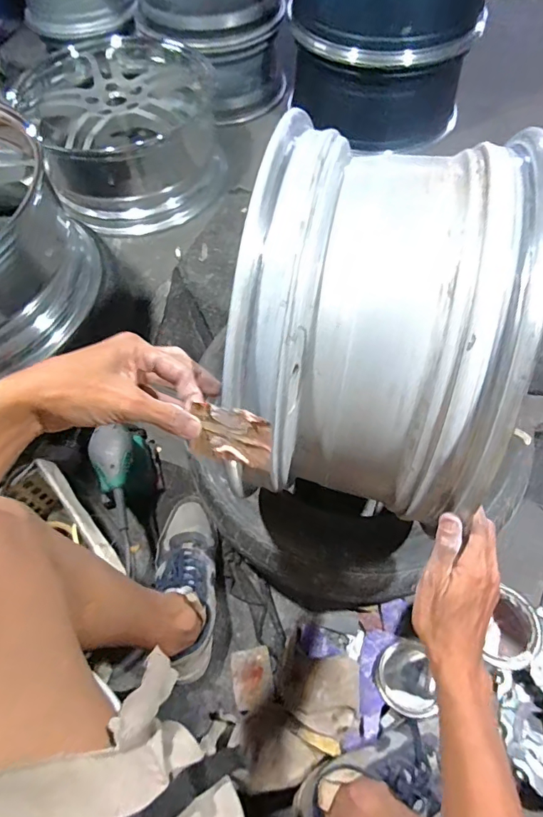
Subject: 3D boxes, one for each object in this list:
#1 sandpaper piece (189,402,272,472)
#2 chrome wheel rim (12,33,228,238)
[{"bbox_3d":[-0.032,0.022,0.366,0.066,0.053,0.008,14,35,12],"label":"sandpaper piece"},{"bbox_3d":[-0.393,-0.752,1.256,0.465,0.303,0.465,-25,63,-11],"label":"chrome wheel rim"}]

